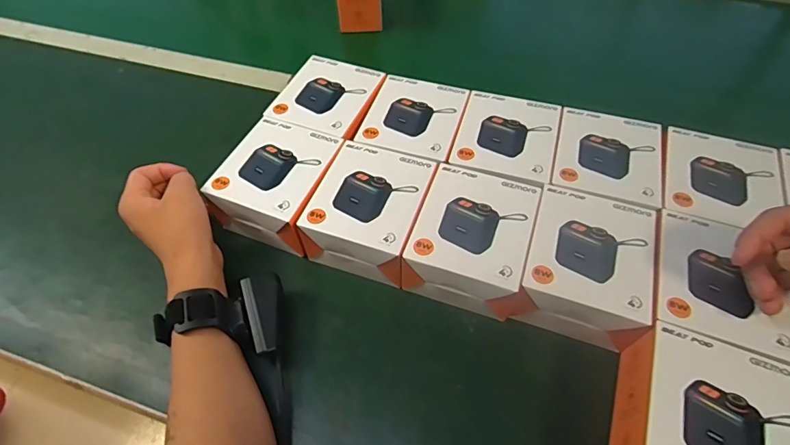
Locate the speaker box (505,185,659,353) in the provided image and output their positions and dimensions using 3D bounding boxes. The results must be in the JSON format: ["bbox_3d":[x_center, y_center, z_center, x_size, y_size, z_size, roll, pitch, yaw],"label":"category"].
[{"bbox_3d":[0.166,0.038,0.378,0.096,0.058,0.115,16,58,13],"label":"speaker box"}]

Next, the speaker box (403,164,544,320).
[{"bbox_3d":[0.070,0.017,0.390,0.097,0.054,0.119,15,58,12],"label":"speaker box"}]

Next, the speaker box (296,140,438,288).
[{"bbox_3d":[-0.023,-0.010,0.412,0.099,0.053,0.119,17,58,13],"label":"speaker box"}]

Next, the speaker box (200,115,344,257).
[{"bbox_3d":[-0.117,-0.042,0.439,0.101,0.057,0.117,16,58,13],"label":"speaker box"}]

